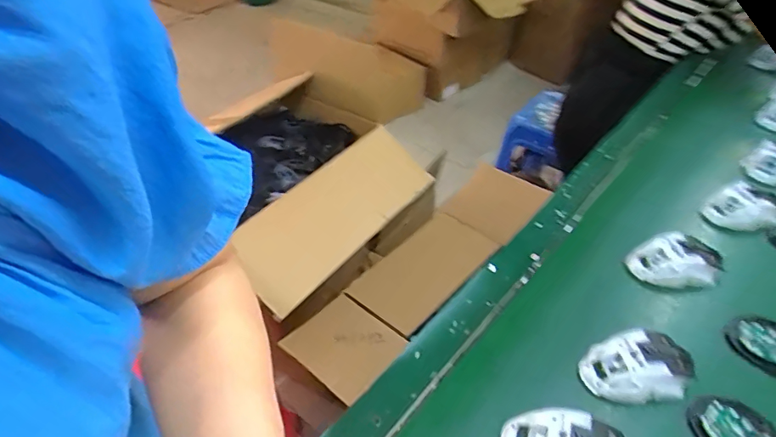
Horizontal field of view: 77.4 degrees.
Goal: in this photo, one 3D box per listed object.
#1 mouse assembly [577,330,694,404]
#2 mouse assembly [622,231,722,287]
[{"bbox_3d":[0.262,0.153,0.505,0.114,0.035,0.065,-4,43,-3],"label":"mouse assembly"},{"bbox_3d":[0.362,0.051,0.609,0.107,0.037,0.064,2,43,3],"label":"mouse assembly"}]

